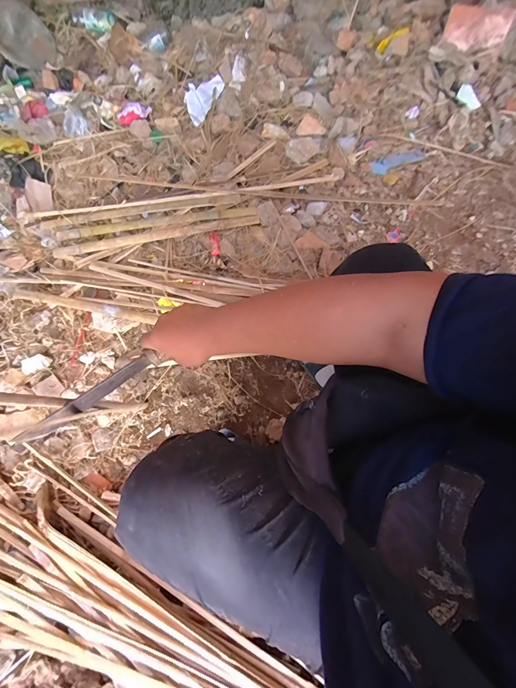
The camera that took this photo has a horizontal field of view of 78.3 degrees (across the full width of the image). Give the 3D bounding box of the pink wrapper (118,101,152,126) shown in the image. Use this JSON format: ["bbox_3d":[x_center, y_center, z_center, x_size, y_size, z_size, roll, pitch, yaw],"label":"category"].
[{"bbox_3d":[-0.380,-0.710,0.974,0.108,0.037,0.061,-29,78,-9],"label":"pink wrapper"}]

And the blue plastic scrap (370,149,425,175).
[{"bbox_3d":[0.431,-0.568,0.976,0.182,0.018,0.048,-23,78,-7],"label":"blue plastic scrap"}]

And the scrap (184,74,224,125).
[{"bbox_3d":[-0.184,-0.792,1.007,0.101,0.032,0.188,22,75,4],"label":"scrap"}]

